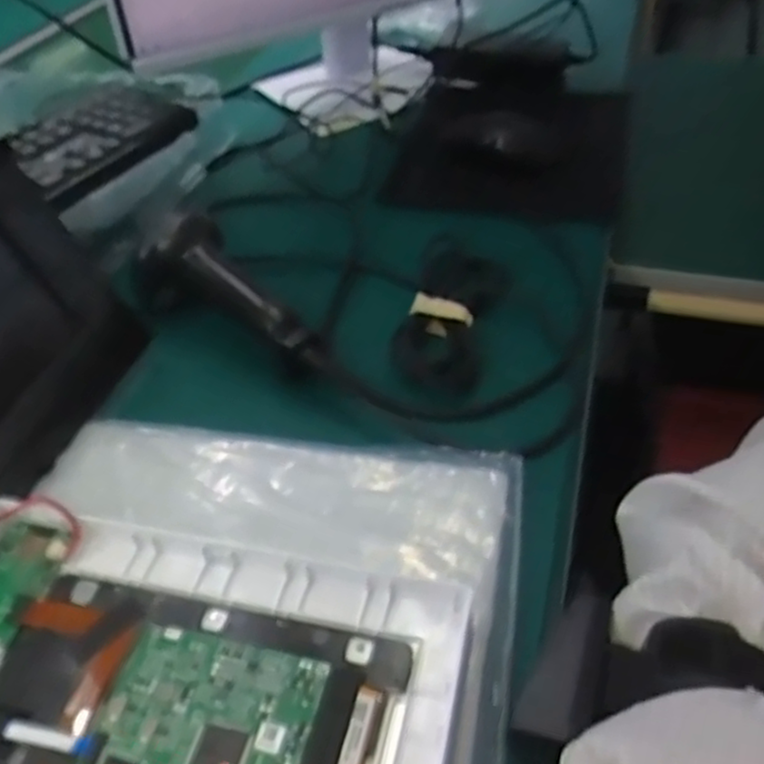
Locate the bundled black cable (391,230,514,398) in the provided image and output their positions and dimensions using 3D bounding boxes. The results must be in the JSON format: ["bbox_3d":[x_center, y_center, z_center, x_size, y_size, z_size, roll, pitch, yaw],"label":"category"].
[{"bbox_3d":[0.050,-0.055,0.514,0.063,0.021,0.156,7,44,13],"label":"bundled black cable"}]

